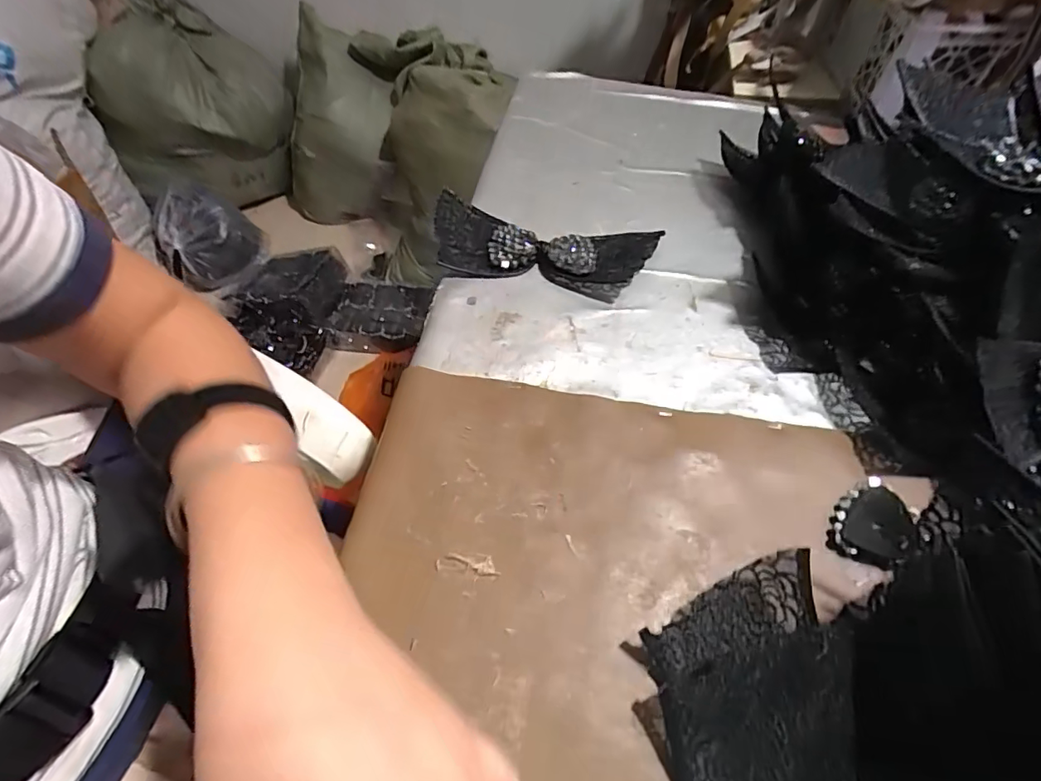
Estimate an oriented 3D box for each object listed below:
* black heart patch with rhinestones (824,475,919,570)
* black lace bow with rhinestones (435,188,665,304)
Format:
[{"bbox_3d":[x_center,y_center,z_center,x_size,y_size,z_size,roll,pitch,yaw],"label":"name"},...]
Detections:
[{"bbox_3d":[0.216,0.081,0.314,0.042,0.006,0.055,16,57,32],"label":"black heart patch with rhinestones"},{"bbox_3d":[0.018,-0.127,0.456,0.195,0.020,0.090,10,54,3],"label":"black lace bow with rhinestones"}]

